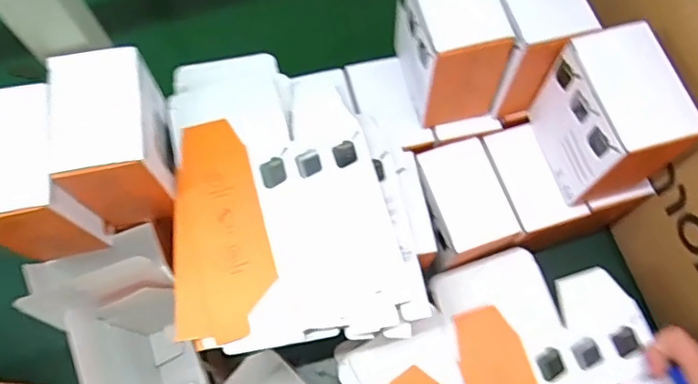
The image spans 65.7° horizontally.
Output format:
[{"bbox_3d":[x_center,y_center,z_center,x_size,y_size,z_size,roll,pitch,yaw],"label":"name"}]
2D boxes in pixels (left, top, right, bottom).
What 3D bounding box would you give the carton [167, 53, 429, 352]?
[{"bbox_3d":[-0.052,-0.006,0.459,0.183,0.025,0.258,-9,68,-2],"label":"carton"}]

